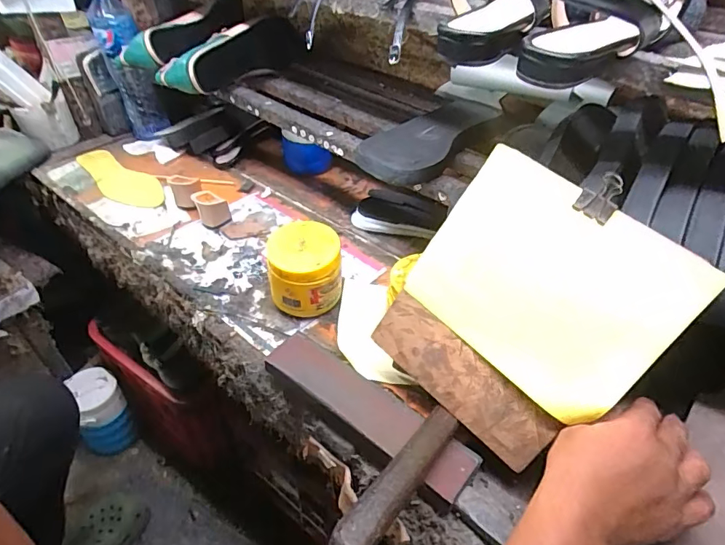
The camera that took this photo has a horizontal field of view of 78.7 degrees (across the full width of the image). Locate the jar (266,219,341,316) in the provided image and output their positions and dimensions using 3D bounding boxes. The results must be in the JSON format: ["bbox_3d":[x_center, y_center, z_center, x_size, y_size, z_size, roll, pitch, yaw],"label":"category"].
[{"bbox_3d":[-0.077,0.000,0.588,0.090,0.101,0.089,2,43,-2],"label":"jar"}]

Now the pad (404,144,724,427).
[{"bbox_3d":[0.162,0.012,0.407,0.213,0.172,0.021,40,18,26],"label":"pad"}]

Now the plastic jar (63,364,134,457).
[{"bbox_3d":[-0.610,0.342,1.047,0.101,0.218,0.114,17,45,13],"label":"plastic jar"}]

